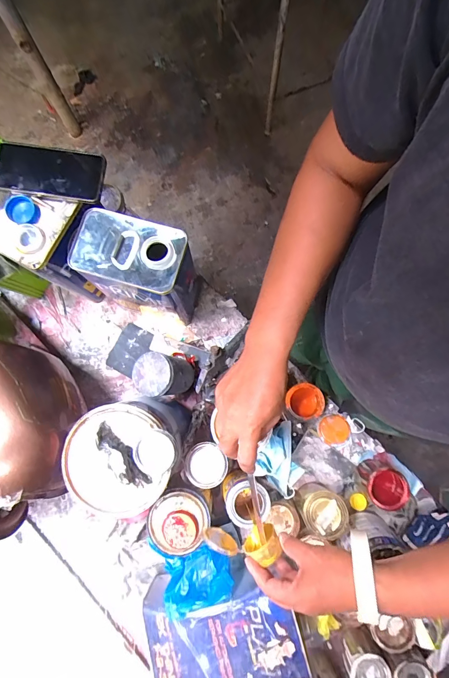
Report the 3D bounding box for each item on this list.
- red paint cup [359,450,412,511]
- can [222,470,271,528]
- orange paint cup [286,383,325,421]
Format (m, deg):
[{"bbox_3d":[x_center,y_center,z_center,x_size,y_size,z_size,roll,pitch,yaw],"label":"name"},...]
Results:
[{"bbox_3d":[0.300,0.270,0.619,0.082,0.075,0.071,-23,81,-5],"label":"red paint cup"},{"bbox_3d":[0.036,0.280,0.580,0.075,0.069,0.069,0,80,-1],"label":"can"},{"bbox_3d":[0.159,0.126,0.657,0.071,0.062,0.072,-19,80,-4],"label":"orange paint cup"}]

